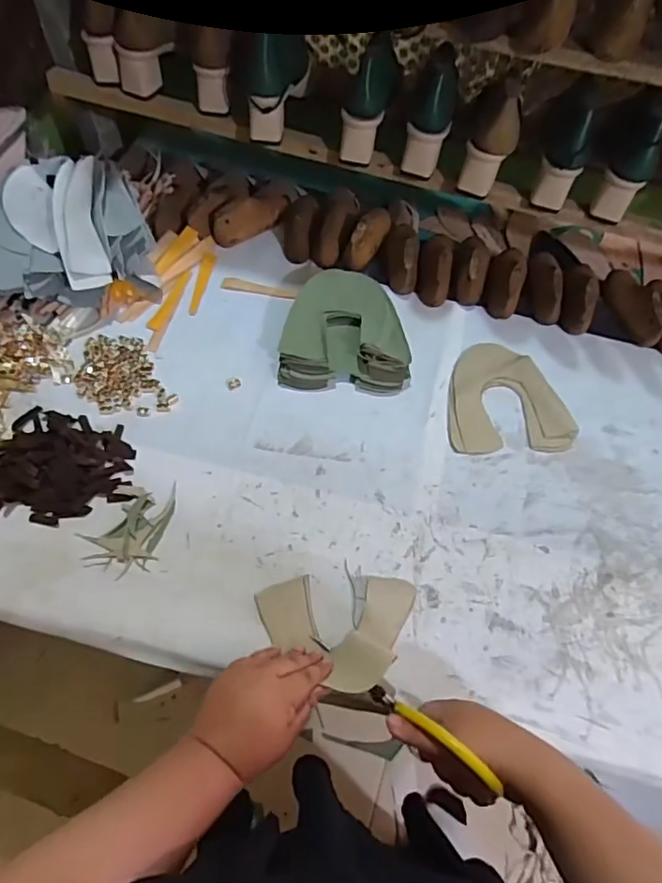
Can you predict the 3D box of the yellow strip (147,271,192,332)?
[{"bbox_3d":[-0.230,-0.205,0.789,0.023,0.004,0.116,20,62,7],"label":"yellow strip"}]

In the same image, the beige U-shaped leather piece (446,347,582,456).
[{"bbox_3d":[0.236,-0.061,0.731,0.163,0.012,0.161,-2,61,-5],"label":"beige U-shaped leather piece"}]

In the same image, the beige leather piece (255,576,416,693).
[{"bbox_3d":[0.005,0.188,0.557,0.162,0.049,0.120,7,61,0],"label":"beige leather piece"}]

